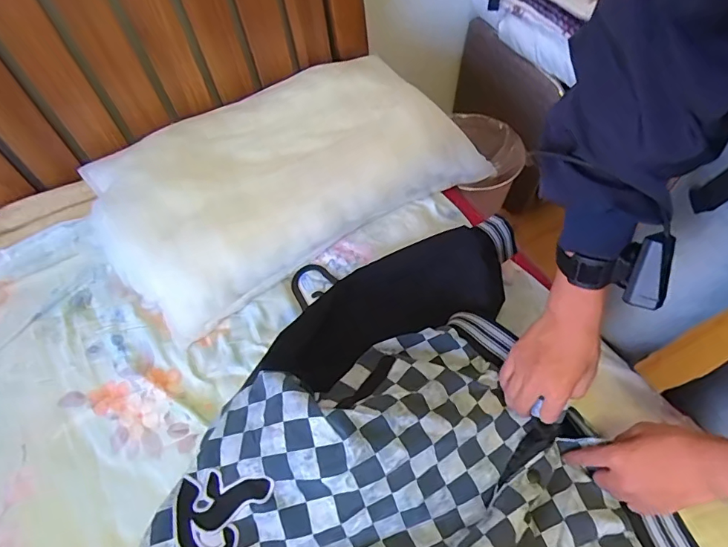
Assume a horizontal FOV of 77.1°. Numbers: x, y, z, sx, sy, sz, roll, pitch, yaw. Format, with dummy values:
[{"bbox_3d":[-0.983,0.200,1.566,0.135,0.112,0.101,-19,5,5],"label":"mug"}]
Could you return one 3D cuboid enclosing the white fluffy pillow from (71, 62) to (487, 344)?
[{"bbox_3d":[-0.125,-0.173,0.754,0.593,0.104,0.320,-32,63,-16],"label":"white fluffy pillow"}]

